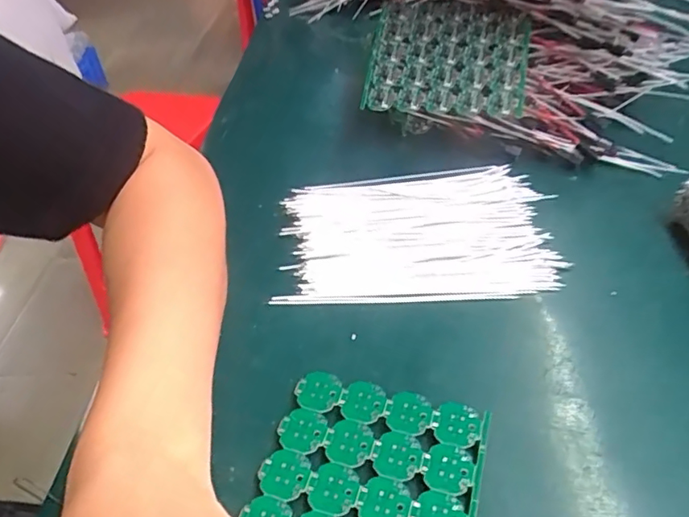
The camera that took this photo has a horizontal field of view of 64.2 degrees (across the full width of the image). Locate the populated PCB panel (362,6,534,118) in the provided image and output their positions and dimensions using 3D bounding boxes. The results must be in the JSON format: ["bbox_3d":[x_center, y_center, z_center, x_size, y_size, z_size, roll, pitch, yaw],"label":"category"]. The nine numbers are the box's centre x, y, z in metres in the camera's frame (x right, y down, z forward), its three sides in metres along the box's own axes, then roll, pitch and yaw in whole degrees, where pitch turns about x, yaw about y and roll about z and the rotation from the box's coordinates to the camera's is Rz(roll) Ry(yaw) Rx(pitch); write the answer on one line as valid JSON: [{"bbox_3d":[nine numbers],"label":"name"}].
[{"bbox_3d":[0.082,-0.162,0.434,0.119,0.014,0.116,8,69,12],"label":"populated PCB panel"}]

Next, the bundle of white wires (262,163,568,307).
[{"bbox_3d":[0.045,-0.020,0.356,0.165,0.016,0.116,-3,42,2],"label":"bundle of white wires"}]

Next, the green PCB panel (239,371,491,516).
[{"bbox_3d":[0.008,0.102,0.232,0.090,0.009,0.105,10,44,16],"label":"green PCB panel"}]

